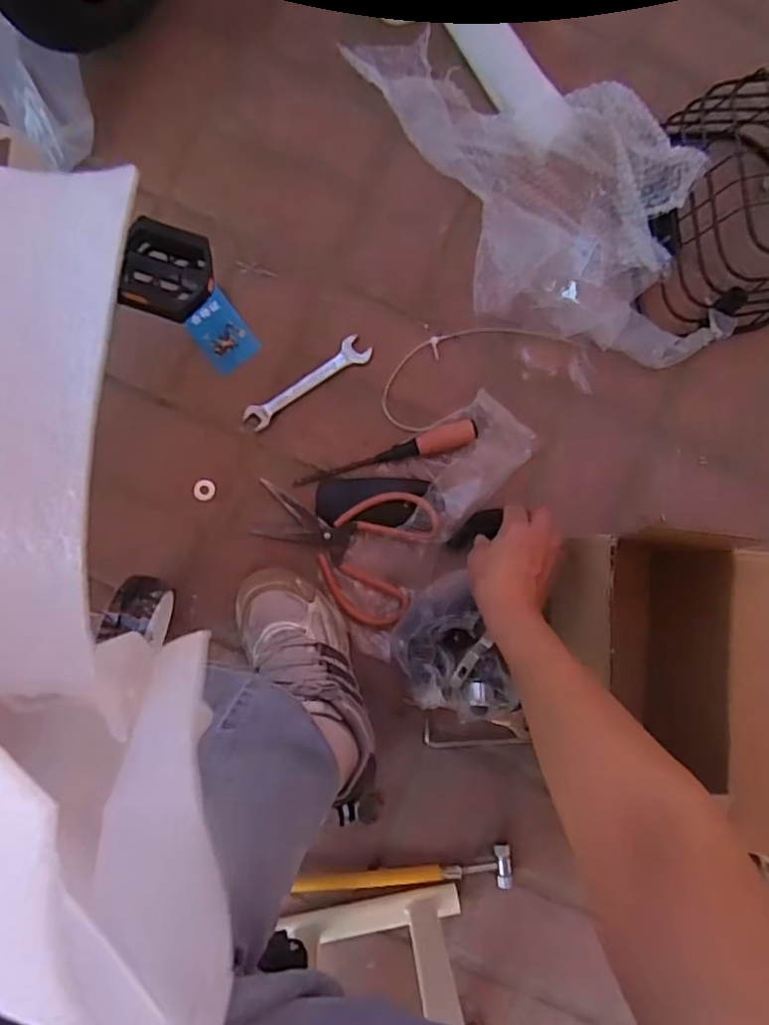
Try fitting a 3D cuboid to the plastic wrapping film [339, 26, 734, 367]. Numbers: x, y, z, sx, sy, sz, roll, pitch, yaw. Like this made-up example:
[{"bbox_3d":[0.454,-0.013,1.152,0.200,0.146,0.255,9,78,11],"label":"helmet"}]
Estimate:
[{"bbox_3d":[0.155,-0.334,0.656,0.201,0.118,0.484,-41,91,-5],"label":"plastic wrapping film"}]

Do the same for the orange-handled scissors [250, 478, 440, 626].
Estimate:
[{"bbox_3d":[-0.048,0.038,0.659,0.192,0.026,0.139,11,87,-4],"label":"orange-handled scissors"}]

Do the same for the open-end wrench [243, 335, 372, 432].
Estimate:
[{"bbox_3d":[-0.081,-0.138,0.677,0.151,0.011,0.030,-37,91,-5],"label":"open-end wrench"}]

